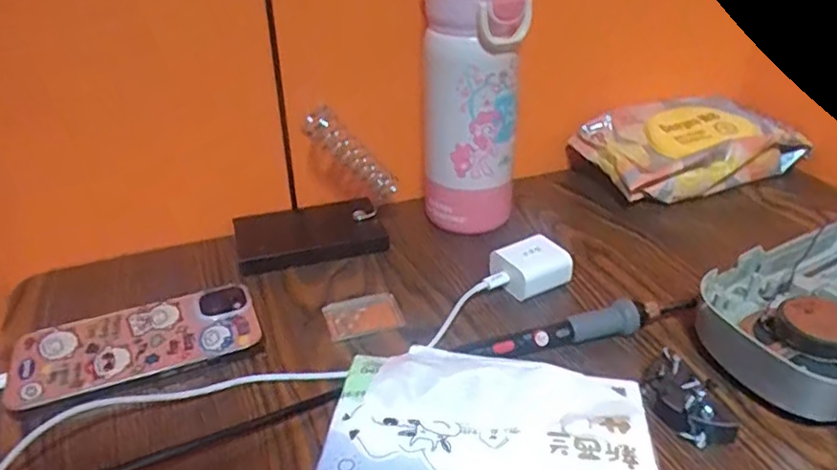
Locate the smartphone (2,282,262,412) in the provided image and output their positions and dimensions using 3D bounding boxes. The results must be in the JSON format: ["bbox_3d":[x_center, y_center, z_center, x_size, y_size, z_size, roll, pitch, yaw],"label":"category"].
[{"bbox_3d":[-0.177,0.066,0.396,0.142,0.007,0.068,-14,44,-18],"label":"smartphone"}]

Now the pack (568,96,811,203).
[{"bbox_3d":[0.251,-0.081,0.581,0.194,0.062,0.094,-14,33,-20],"label":"pack"}]

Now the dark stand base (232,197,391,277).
[{"bbox_3d":[-0.086,-0.001,0.508,0.115,0.024,0.073,-12,34,-11],"label":"dark stand base"}]

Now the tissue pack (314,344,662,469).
[{"bbox_3d":[0.034,0.099,0.301,0.150,0.039,0.110,5,34,13],"label":"tissue pack"}]

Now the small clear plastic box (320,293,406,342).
[{"bbox_3d":[-0.037,0.056,0.428,0.050,0.009,0.034,-10,32,-15],"label":"small clear plastic box"}]

